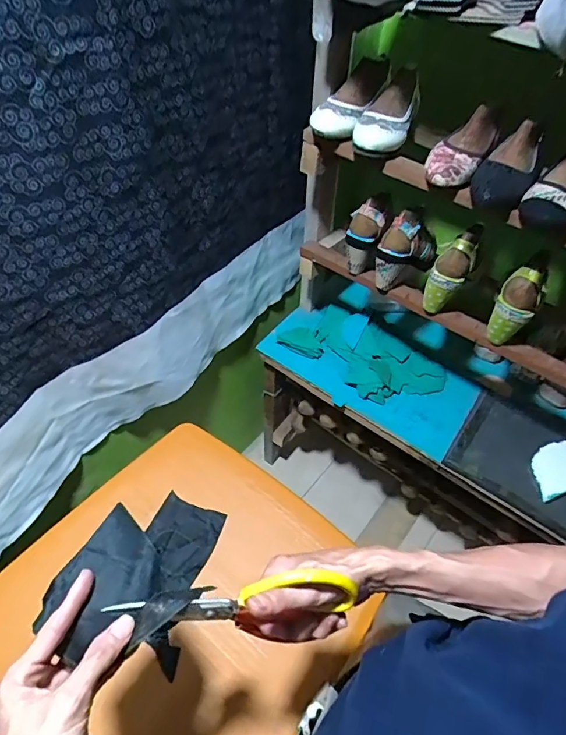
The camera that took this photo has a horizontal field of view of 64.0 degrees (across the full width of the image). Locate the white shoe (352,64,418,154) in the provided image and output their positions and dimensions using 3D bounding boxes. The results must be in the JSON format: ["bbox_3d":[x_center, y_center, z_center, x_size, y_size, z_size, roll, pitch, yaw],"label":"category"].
[{"bbox_3d":[0.185,-0.432,0.771,0.081,0.059,0.210,24,68,16],"label":"white shoe"}]

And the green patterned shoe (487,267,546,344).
[{"bbox_3d":[0.411,-0.107,0.806,0.065,0.142,0.056,27,54,18],"label":"green patterned shoe"}]

